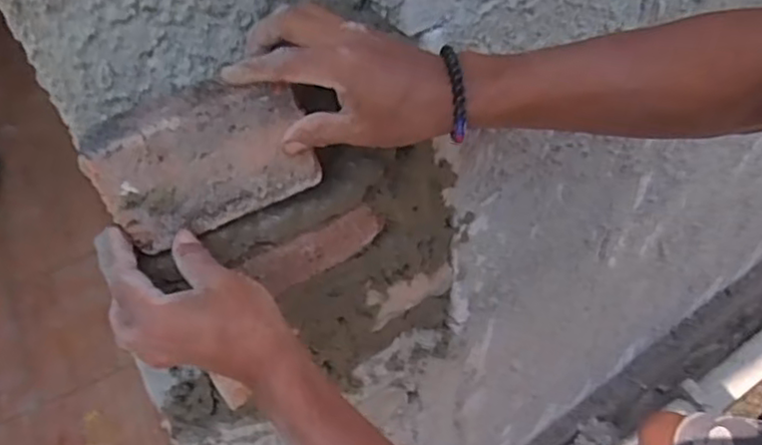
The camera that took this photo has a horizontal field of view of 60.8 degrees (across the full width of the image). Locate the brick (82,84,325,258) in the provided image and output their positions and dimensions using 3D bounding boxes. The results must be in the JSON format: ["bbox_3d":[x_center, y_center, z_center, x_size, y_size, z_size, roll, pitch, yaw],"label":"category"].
[{"bbox_3d":[-0.120,-0.043,0.444,0.136,0.086,0.045,-25,51,-16],"label":"brick"}]

